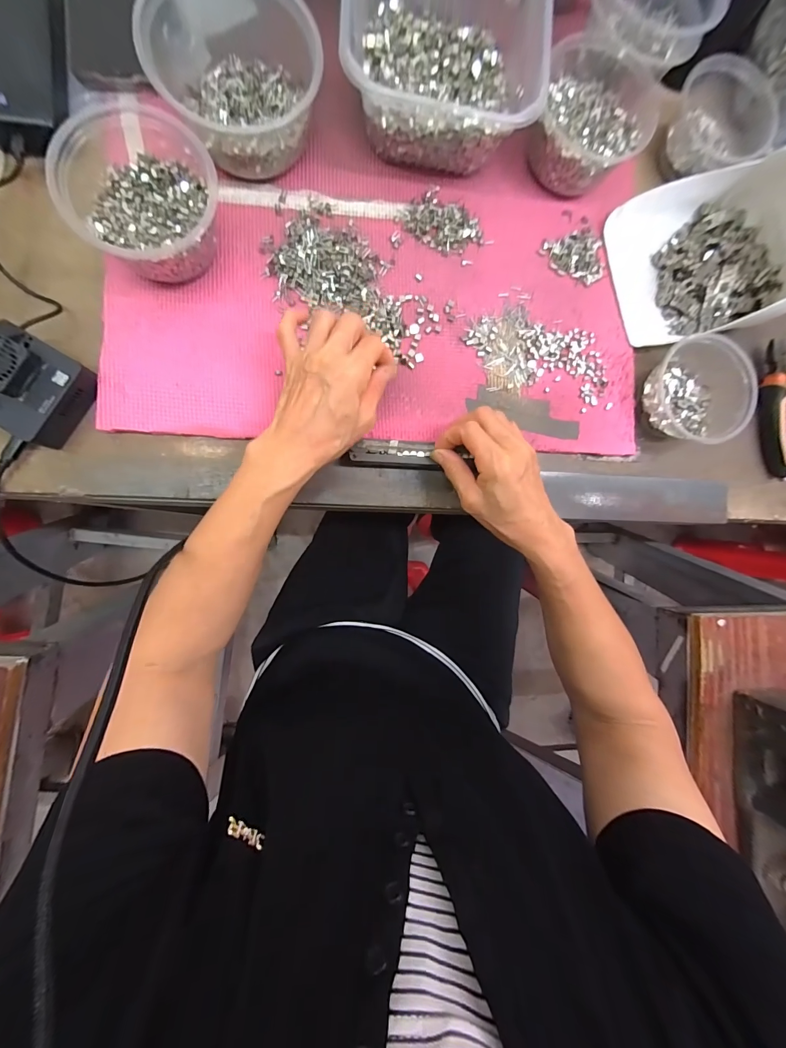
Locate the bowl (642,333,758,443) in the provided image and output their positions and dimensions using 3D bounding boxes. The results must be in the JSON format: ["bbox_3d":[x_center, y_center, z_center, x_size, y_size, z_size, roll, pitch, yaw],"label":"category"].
[{"bbox_3d":[0.316,-0.134,0.377,0.091,0.052,0.099,0,91,-7],"label":"bowl"}]

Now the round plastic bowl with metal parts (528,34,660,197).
[{"bbox_3d":[0.192,-0.402,0.359,0.117,0.054,0.128,0,91,-7],"label":"round plastic bowl with metal parts"}]

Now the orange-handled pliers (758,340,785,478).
[{"bbox_3d":[0.445,-0.128,0.409,0.048,0.025,0.144,-13,92,-7],"label":"orange-handled pliers"}]

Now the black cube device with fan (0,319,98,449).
[{"bbox_3d":[-0.304,-0.114,0.302,0.072,0.043,0.077,32,87,-7],"label":"black cube device with fan"}]

